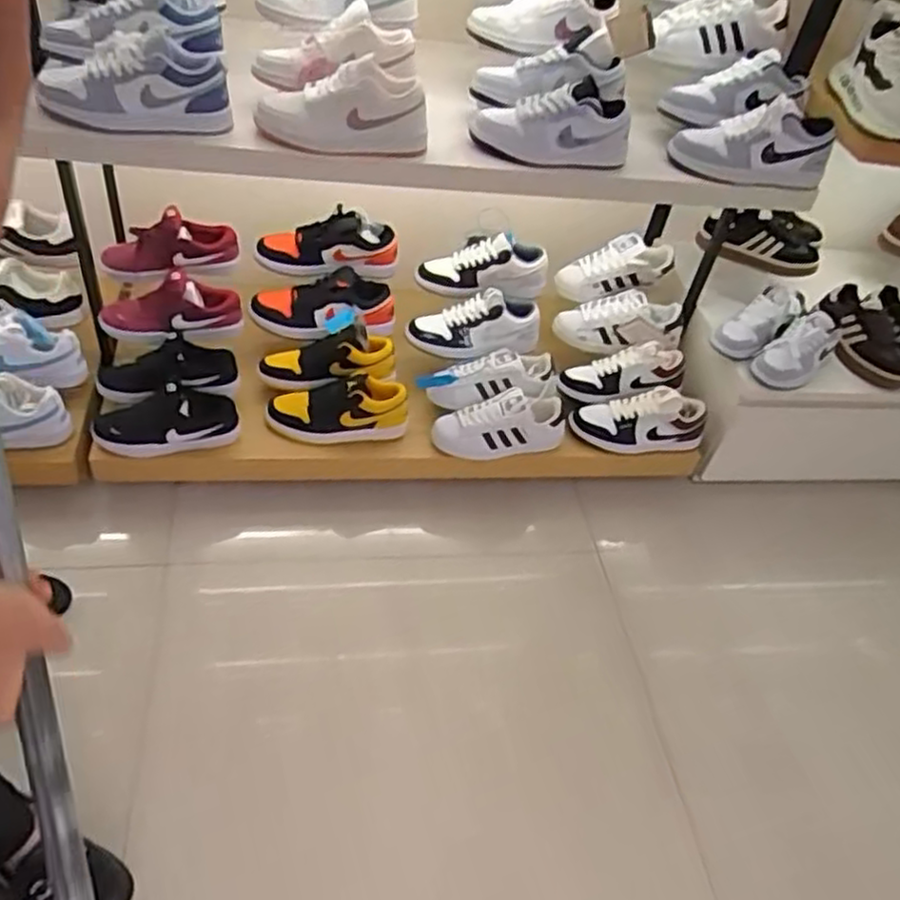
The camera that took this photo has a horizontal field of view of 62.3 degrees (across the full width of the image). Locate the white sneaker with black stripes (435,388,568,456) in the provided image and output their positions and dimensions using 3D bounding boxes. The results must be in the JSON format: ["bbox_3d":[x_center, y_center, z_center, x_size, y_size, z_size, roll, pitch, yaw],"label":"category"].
[{"bbox_3d":[0.094,-0.045,1.453,0.258,0.086,0.119,-12,81,-3],"label":"white sneaker with black stripes"}]

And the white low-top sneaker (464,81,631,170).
[{"bbox_3d":[0.153,-0.476,1.103,0.235,0.108,0.081,3,45,-8],"label":"white low-top sneaker"}]

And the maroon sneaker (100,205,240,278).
[{"bbox_3d":[-0.520,-0.380,1.401,0.240,0.109,0.106,-24,55,-30],"label":"maroon sneaker"}]

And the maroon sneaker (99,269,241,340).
[{"bbox_3d":[-0.512,-0.256,1.371,0.249,0.100,0.107,-10,49,-20],"label":"maroon sneaker"}]

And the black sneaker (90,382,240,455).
[{"bbox_3d":[-0.500,-0.050,1.310,0.242,0.093,0.085,-4,47,-14],"label":"black sneaker"}]

